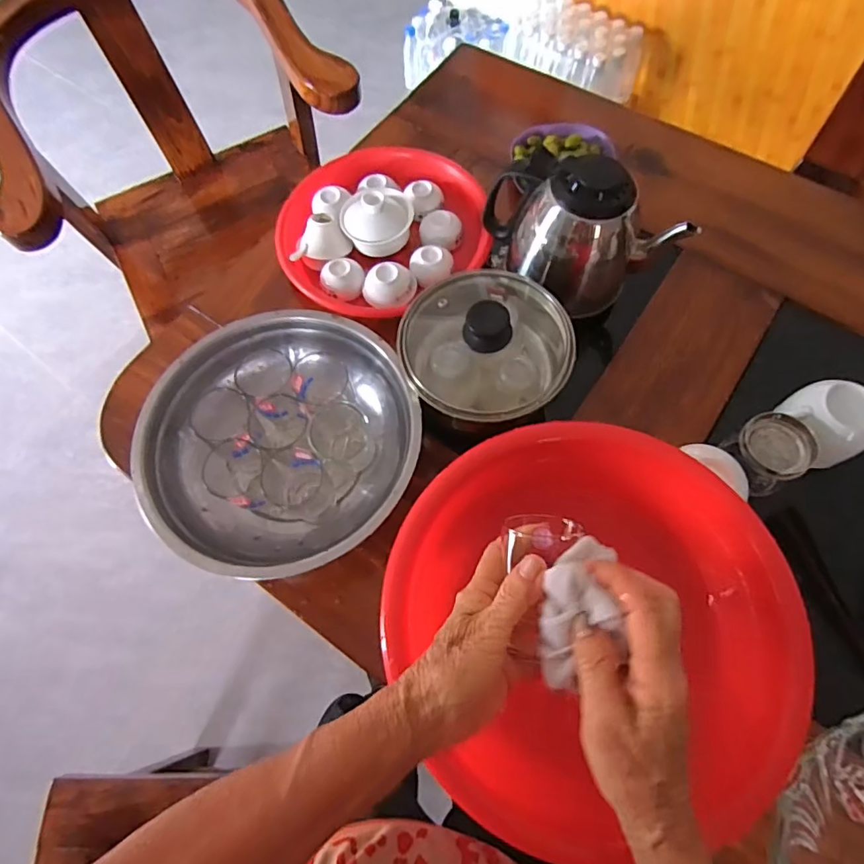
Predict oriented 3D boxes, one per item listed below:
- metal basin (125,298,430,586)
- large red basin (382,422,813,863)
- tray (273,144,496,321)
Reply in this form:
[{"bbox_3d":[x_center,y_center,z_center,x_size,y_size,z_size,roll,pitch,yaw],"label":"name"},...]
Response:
[{"bbox_3d":[-0.143,0.010,0.513,0.259,0.088,0.249,-1,67,2],"label":"metal basin"},{"bbox_3d":[0.120,0.150,0.432,0.298,0.096,0.292,-1,67,2],"label":"large red basin"},{"bbox_3d":[-0.061,-0.246,0.628,0.248,0.057,0.236,-1,67,2],"label":"tray"}]

